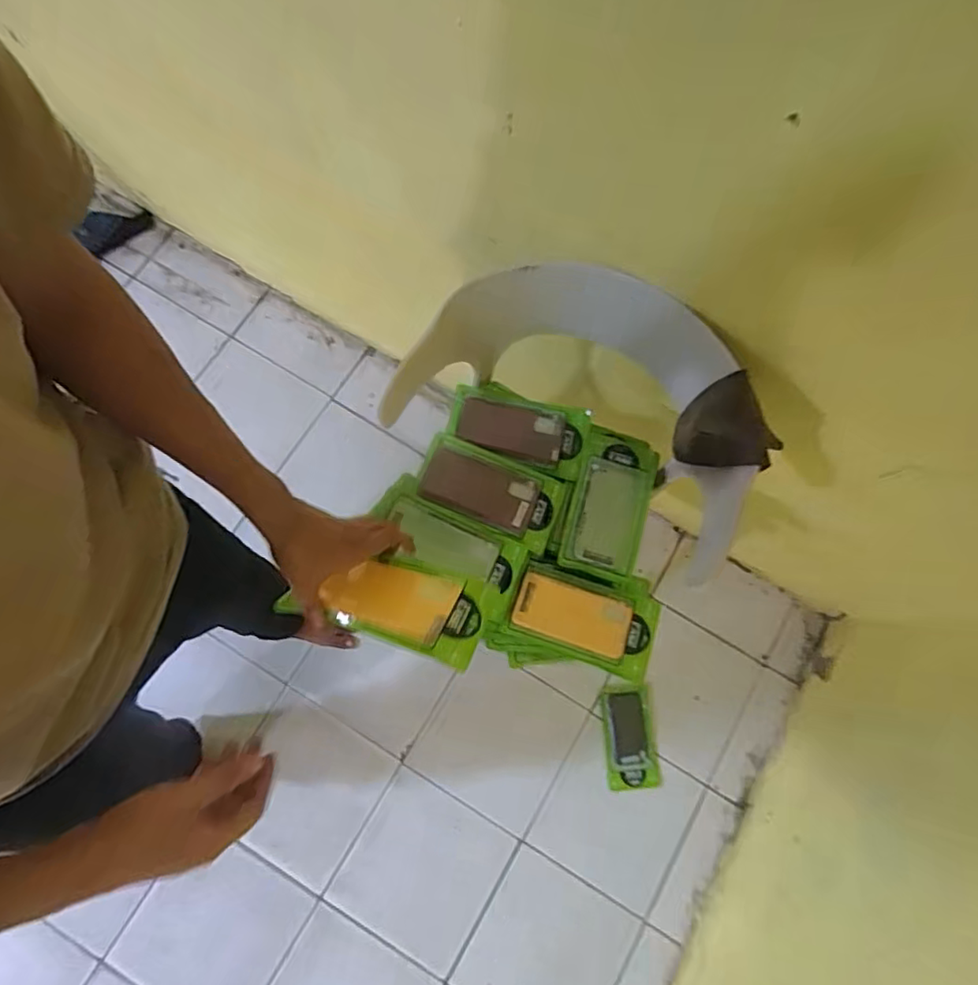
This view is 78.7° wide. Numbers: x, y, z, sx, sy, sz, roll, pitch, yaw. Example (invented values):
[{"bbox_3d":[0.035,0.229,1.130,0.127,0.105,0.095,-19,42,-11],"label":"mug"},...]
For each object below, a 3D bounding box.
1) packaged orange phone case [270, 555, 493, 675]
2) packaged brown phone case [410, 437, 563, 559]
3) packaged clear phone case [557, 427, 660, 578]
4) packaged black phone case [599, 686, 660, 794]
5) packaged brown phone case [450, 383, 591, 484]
[{"bbox_3d":[-0.103,0.110,0.613,0.197,0.016,0.102,13,43,11],"label":"packaged orange phone case"},{"bbox_3d":[0.001,0.000,0.861,0.202,0.025,0.117,22,72,-2],"label":"packaged brown phone case"},{"bbox_3d":[0.181,0.015,0.893,0.109,0.021,0.216,17,77,0],"label":"packaged clear phone case"},{"bbox_3d":[0.308,0.535,1.300,0.115,0.021,0.208,-4,78,-4],"label":"packaged black phone case"},{"bbox_3d":[0.044,-0.096,0.904,0.208,0.022,0.109,15,77,0],"label":"packaged brown phone case"}]

